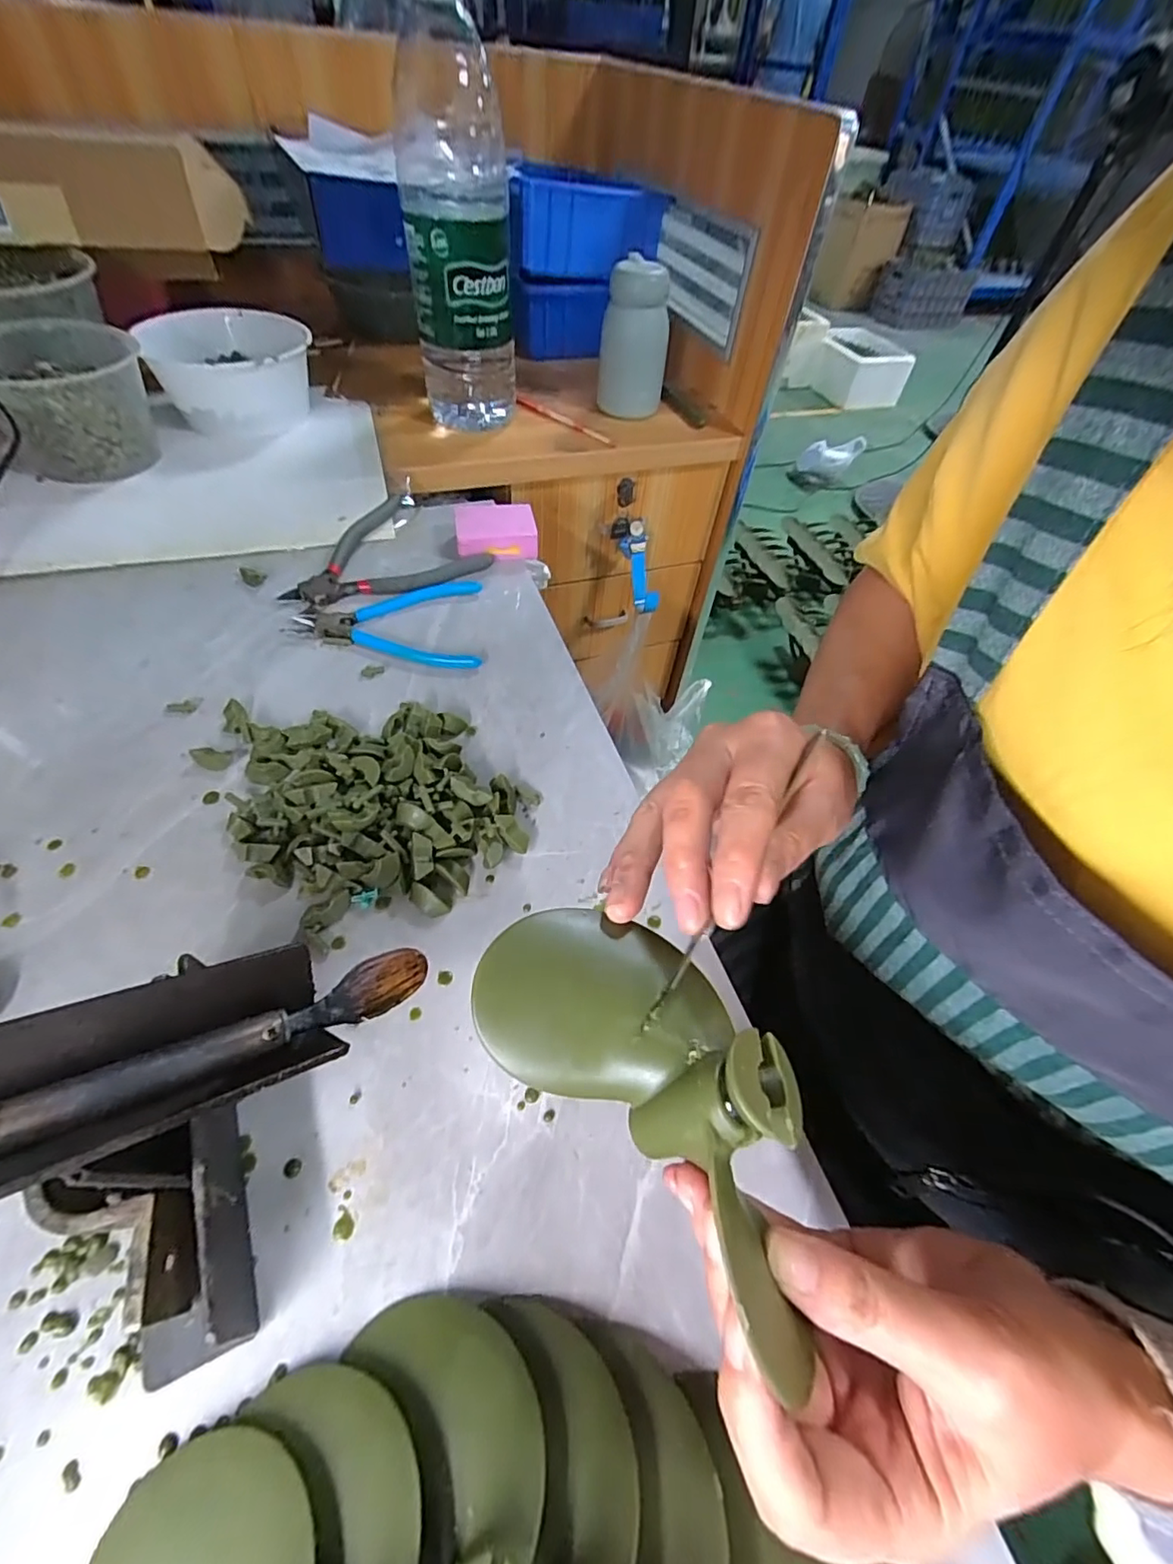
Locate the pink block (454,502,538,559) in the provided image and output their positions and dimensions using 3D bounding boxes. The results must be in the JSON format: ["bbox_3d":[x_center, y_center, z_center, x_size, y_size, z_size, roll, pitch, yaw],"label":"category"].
[{"bbox_3d":[-0.085,-0.235,0.522,0.072,0.030,0.049,-10,56,-10],"label":"pink block"}]

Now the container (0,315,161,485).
[{"bbox_3d":[-0.479,-0.349,0.524,0.129,0.098,0.134,-16,57,-15],"label":"container"}]

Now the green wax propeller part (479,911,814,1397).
[{"bbox_3d":[0.023,0.088,0.173,0.129,0.038,0.066,39,61,22],"label":"green wax propeller part"}]

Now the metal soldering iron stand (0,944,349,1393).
[{"bbox_3d":[-0.147,0.128,0.200,0.120,0.119,0.118,-30,61,-22],"label":"metal soldering iron stand"}]

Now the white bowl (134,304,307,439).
[{"bbox_3d":[-0.367,-0.430,0.593,0.148,0.077,0.145,2,54,-3],"label":"white bowl"}]

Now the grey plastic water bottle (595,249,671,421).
[{"bbox_3d":[0.059,-0.528,0.667,0.080,0.142,0.078,7,53,0],"label":"grey plastic water bottle"}]

